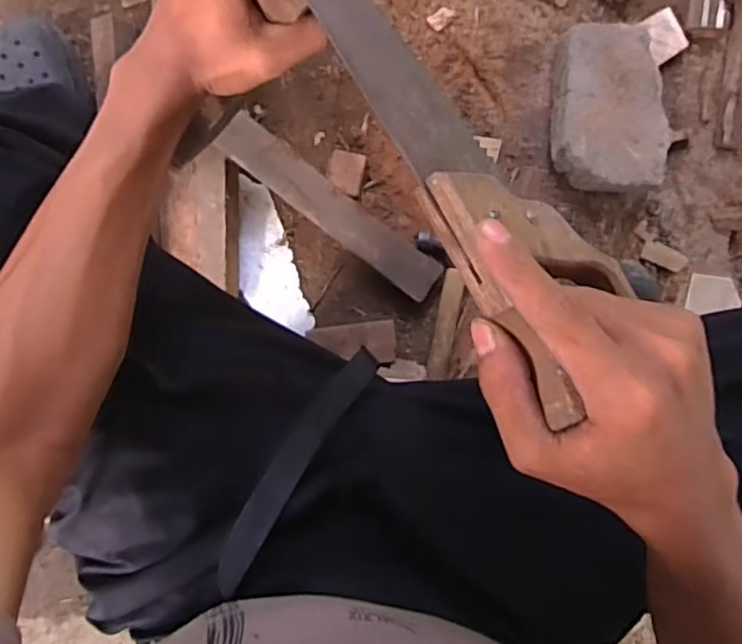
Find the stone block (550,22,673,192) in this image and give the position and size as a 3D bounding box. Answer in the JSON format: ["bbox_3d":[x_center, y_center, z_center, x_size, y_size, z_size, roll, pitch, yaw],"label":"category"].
[{"bbox_3d":[0.304,-0.271,0.826,0.136,0.082,0.196,2,97,-3],"label":"stone block"}]

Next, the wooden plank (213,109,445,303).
[{"bbox_3d":[-0.047,-0.139,0.807,0.322,0.016,0.059,35,110,-15],"label":"wooden plank"}]

